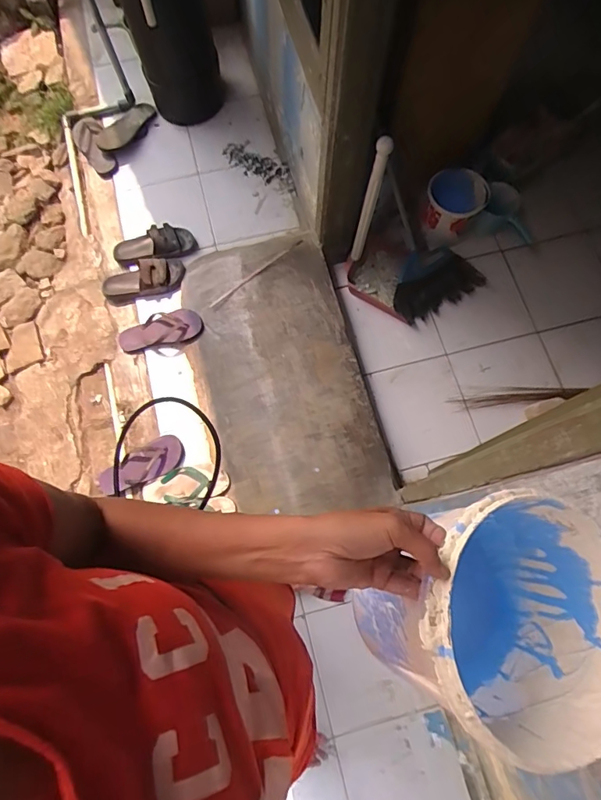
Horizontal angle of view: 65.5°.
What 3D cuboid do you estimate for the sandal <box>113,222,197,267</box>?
[{"bbox_3d":[-0.487,-0.518,1.545,0.266,0.063,0.114,-9,74,-2],"label":"sandal"}]

